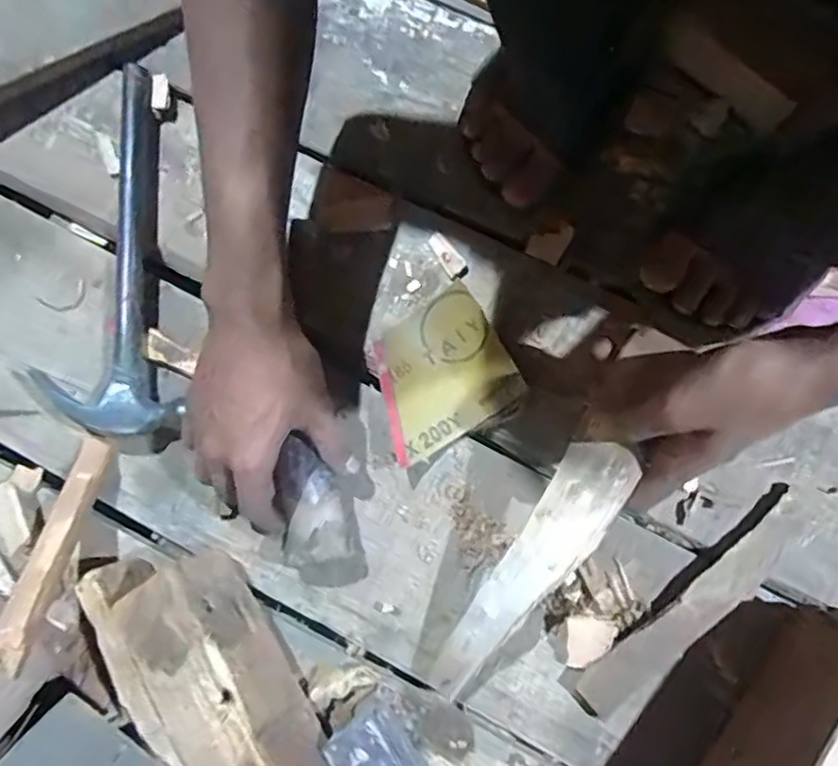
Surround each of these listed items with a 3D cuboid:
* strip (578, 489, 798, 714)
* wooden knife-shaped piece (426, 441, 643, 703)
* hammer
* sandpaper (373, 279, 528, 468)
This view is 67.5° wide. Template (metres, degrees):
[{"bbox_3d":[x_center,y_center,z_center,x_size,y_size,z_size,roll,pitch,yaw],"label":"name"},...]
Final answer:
[{"bbox_3d":[0.204,0.164,0.463,0.210,0.016,0.033,-40,81,-6],"label":"strip"},{"bbox_3d":[0.072,0.131,0.419,0.046,0.006,0.207,36,104,31],"label":"wooden knife-shaped piece"},{"bbox_3d":[-0.269,-0.105,0.518,0.123,0.032,0.306,-9,81,0],"label":"hammer"},{"bbox_3d":[0.013,-0.007,0.495,0.109,0.021,0.106,-30,81,-3],"label":"sandpaper"}]

